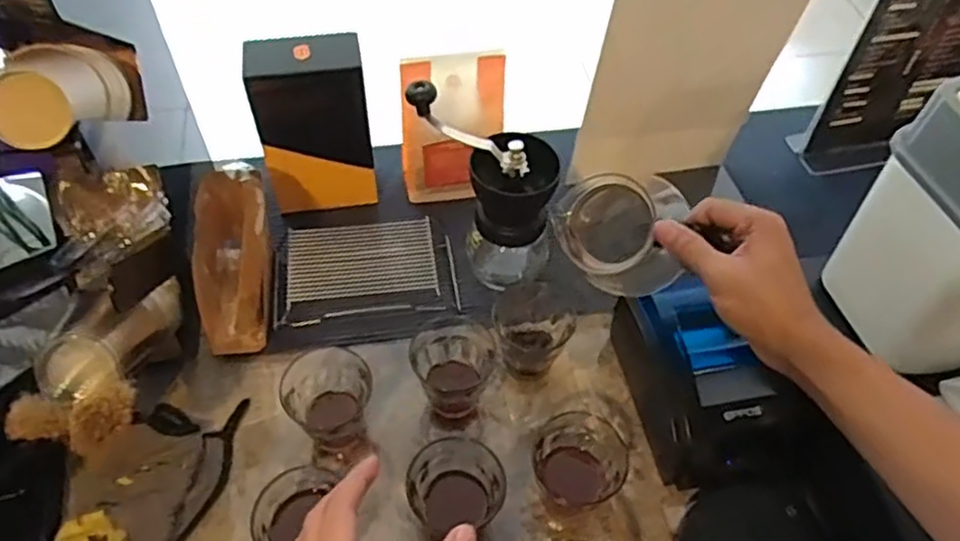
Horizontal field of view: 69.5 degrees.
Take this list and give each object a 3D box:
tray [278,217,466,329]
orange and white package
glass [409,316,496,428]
[{"bbox_3d":[-0.125,0.005,0.752,0.197,0.051,0.106,-7,53,-8],"label":"tray"},{"bbox_3d":[-0.032,-0.158,0.800,0.118,0.180,0.046,-6,53,-7],"label":"orange and white package"},{"bbox_3d":[-0.023,0.100,0.679,0.071,0.067,0.082,-15,54,-14],"label":"glass"}]

